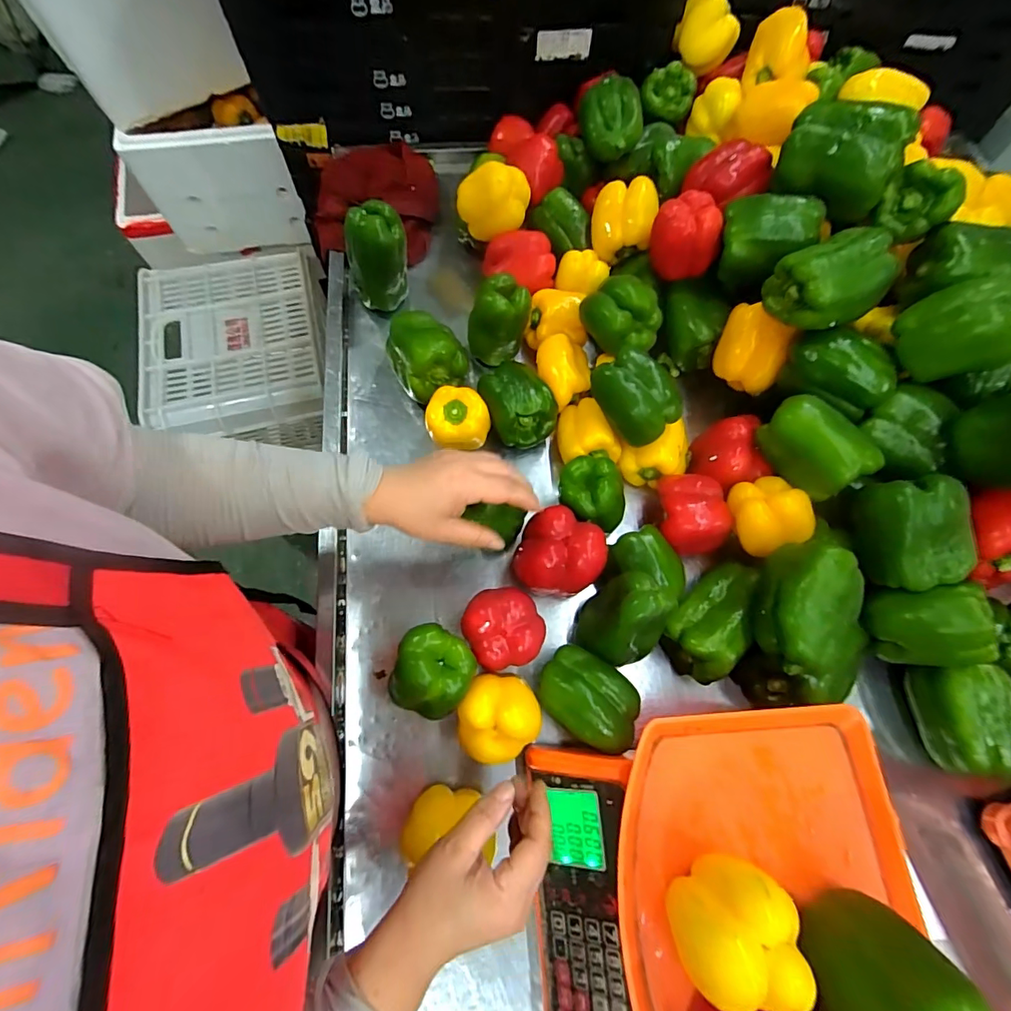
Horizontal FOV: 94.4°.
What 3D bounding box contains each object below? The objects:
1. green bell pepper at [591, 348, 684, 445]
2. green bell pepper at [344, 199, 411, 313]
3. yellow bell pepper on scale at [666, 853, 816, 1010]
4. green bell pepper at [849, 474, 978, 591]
[{"bbox_3d":[0.143,-0.119,0.517,0.068,0.063,0.097,-41,77,-15],"label":"green bell pepper"},{"bbox_3d":[-0.165,-0.318,0.613,0.080,0.113,0.072,-18,72,-8],"label":"green bell pepper"},{"bbox_3d":[0.142,0.271,0.293,0.068,0.065,0.070,-15,72,-8],"label":"yellow bell pepper on scale"},{"bbox_3d":[0.378,0.026,0.439,0.071,0.067,0.100,-2,71,-3],"label":"green bell pepper"}]

